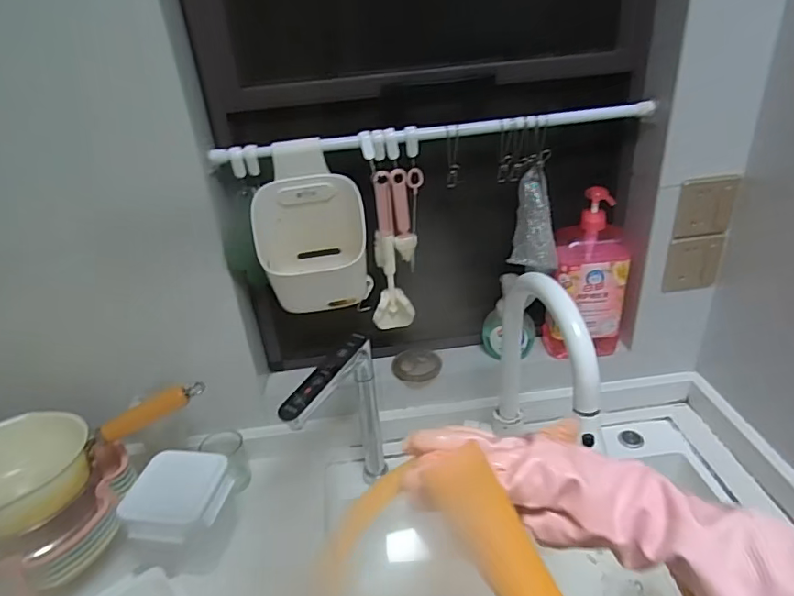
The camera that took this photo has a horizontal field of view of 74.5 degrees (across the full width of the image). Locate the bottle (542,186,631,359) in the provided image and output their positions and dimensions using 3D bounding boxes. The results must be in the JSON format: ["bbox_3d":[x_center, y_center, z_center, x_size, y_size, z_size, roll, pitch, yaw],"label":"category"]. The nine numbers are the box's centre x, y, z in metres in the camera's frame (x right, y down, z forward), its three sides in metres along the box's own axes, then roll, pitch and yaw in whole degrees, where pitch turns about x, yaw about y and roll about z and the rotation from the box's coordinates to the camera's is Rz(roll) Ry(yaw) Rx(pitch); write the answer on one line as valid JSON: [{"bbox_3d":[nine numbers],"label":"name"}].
[{"bbox_3d":[0.302,-0.037,0.848,0.135,0.284,0.090,-4,30,1],"label":"bottle"}]

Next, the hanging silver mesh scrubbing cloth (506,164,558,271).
[{"bbox_3d":[0.211,-0.117,0.785,0.065,0.142,0.045,10,34,24],"label":"hanging silver mesh scrubbing cloth"}]

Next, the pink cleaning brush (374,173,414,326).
[{"bbox_3d":[-0.013,-0.062,0.797,0.057,0.260,0.028,-21,34,-26],"label":"pink cleaning brush"}]

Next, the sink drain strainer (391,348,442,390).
[{"bbox_3d":[0.034,0.119,0.895,0.078,0.027,0.073,-10,31,-9],"label":"sink drain strainer"}]

